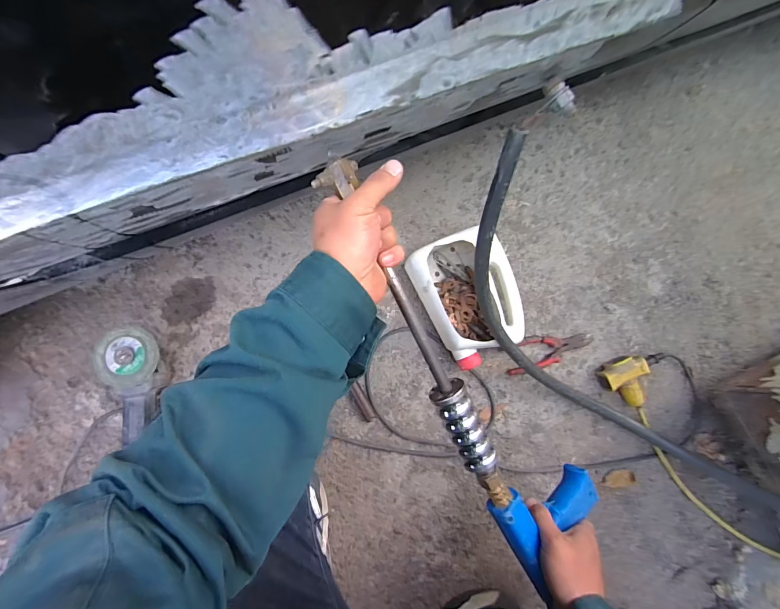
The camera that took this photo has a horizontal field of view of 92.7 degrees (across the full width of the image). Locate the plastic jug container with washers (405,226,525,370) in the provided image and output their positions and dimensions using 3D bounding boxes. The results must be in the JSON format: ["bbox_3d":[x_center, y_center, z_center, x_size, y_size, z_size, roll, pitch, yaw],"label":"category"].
[{"bbox_3d":[0.153,-0.016,0.692,0.174,0.094,0.228,-23,83,-6],"label":"plastic jug container with washers"}]

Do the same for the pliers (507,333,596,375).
[{"bbox_3d":[0.308,0.084,0.715,0.178,0.025,0.058,-15,82,-5],"label":"pliers"}]

